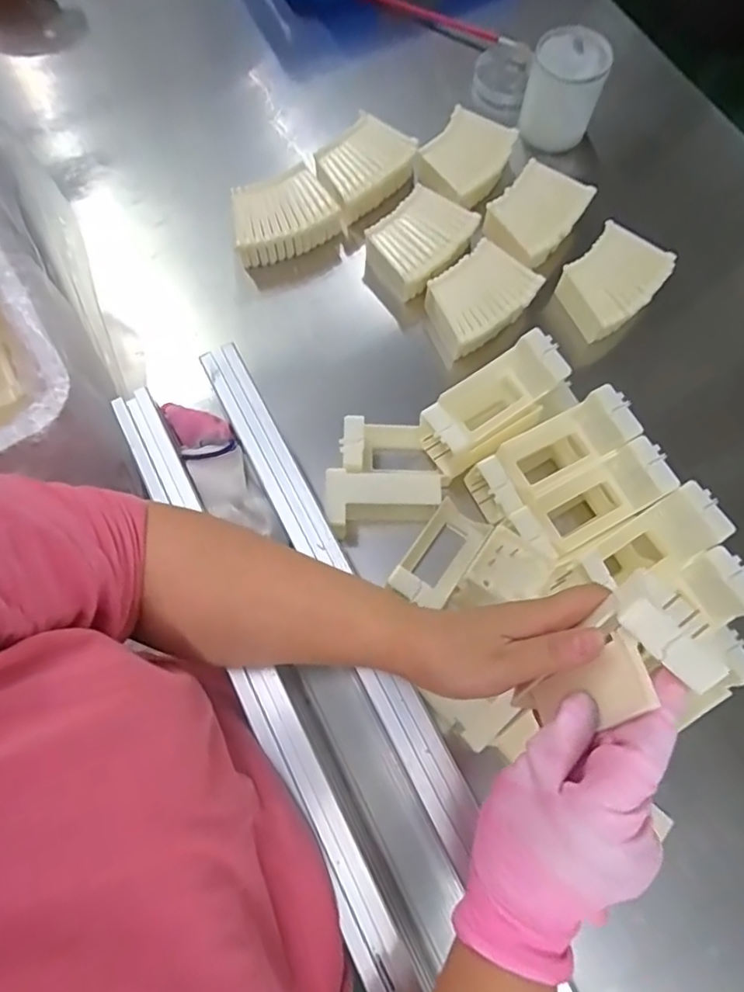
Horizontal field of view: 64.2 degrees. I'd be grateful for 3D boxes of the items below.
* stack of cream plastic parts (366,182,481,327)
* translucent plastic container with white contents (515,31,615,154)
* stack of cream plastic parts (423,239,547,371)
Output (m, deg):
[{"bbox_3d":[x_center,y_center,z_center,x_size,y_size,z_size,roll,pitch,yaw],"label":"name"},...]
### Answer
[{"bbox_3d":[0.046,-0.262,0.646,0.089,0.076,0.126,42,75,12],"label":"stack of cream plastic parts"},{"bbox_3d":[0.218,-0.465,0.680,0.081,0.094,0.071,14,71,4],"label":"translucent plastic container with white contents"},{"bbox_3d":[0.101,-0.194,0.612,0.110,0.067,0.086,-39,76,-13],"label":"stack of cream plastic parts"}]

